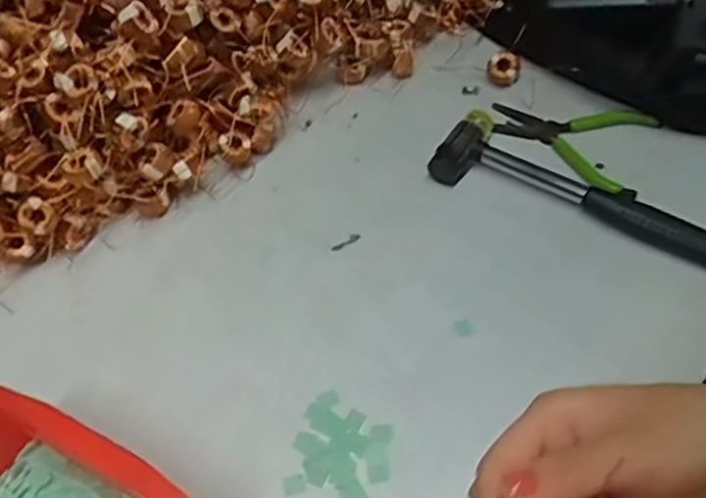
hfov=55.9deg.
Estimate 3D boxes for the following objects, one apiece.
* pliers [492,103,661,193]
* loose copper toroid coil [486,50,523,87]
[{"bbox_3d":[0.152,-0.085,0.482,0.110,0.016,0.085,29,61,21],"label":"pliers"},{"bbox_3d":[0.118,-0.142,0.519,0.026,0.024,0.020,10,56,11],"label":"loose copper toroid coil"}]

